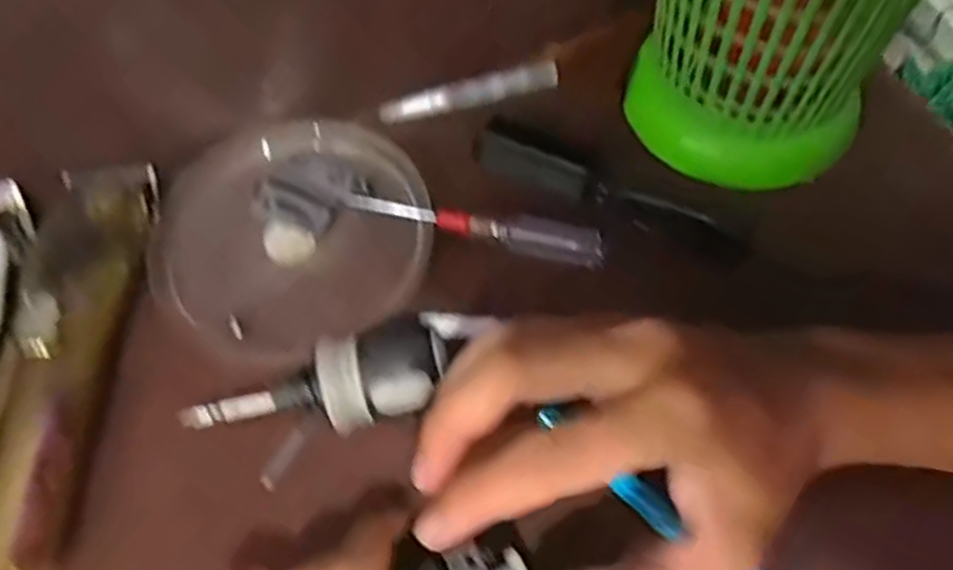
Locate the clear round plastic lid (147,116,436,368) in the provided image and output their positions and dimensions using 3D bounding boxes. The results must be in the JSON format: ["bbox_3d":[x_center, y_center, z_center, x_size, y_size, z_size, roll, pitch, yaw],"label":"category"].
[{"bbox_3d":[-0.092,-0.029,0.348,0.128,0.017,0.130,-1,61,2],"label":"clear round plastic lid"}]

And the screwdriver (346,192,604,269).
[{"bbox_3d":[-0.003,-0.027,0.333,0.123,0.015,0.016,11,62,9],"label":"screwdriver"}]

